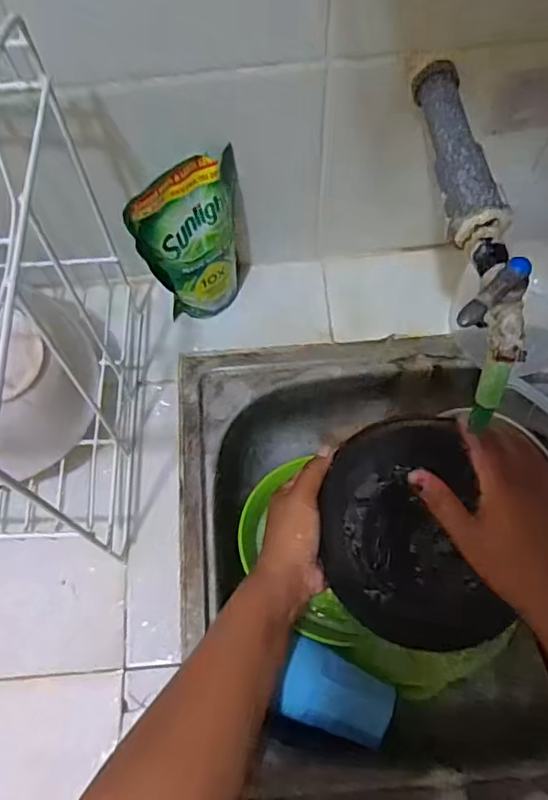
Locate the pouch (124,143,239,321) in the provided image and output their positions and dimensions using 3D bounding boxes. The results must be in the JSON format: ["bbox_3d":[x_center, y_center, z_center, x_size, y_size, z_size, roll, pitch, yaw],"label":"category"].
[{"bbox_3d":[-0.061,-0.130,0.491,0.100,0.175,0.029,-40,72,-14],"label":"pouch"}]

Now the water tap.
[{"bbox_3d":[0.126,-0.131,0.360,0.047,0.041,0.214,0,67,2],"label":"water tap"}]

